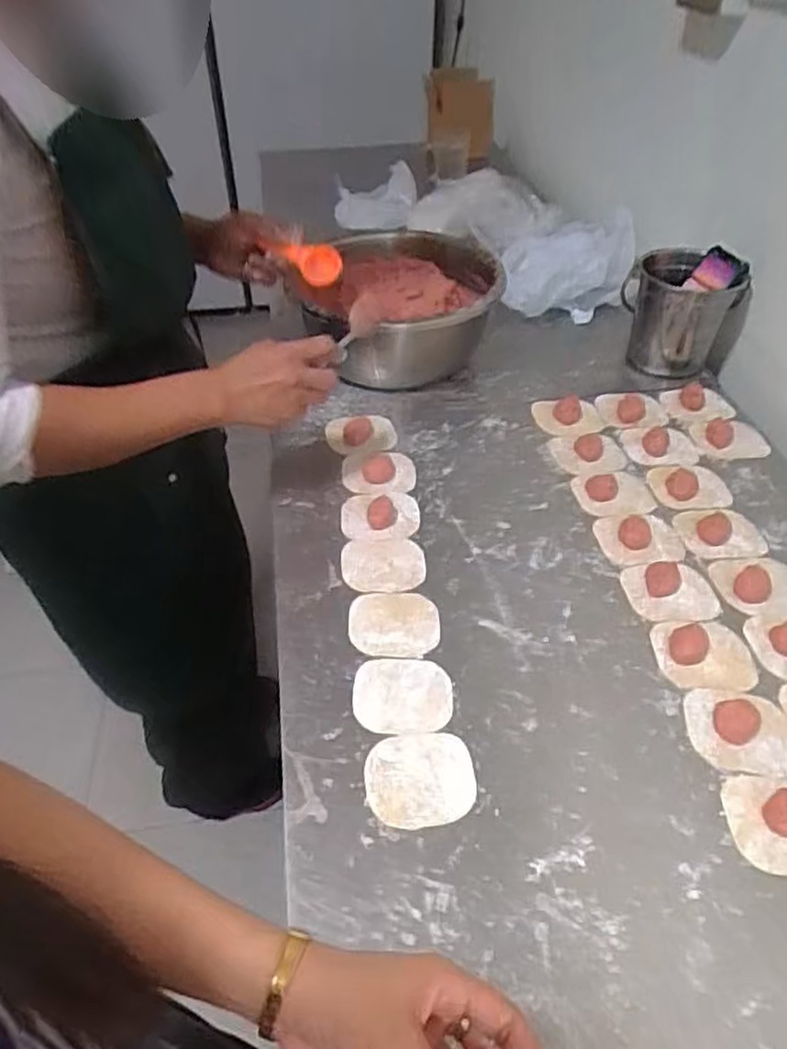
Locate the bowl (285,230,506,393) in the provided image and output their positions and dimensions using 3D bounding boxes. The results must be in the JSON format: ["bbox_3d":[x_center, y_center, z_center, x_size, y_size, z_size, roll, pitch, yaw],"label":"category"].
[{"bbox_3d":[0.021,-0.291,0.969,0.250,0.148,0.265,-1,44,1],"label":"bowl"}]

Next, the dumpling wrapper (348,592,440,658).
[{"bbox_3d":[0.001,0.093,0.655,0.083,0.004,0.075,1,43,2],"label":"dumpling wrapper"}]

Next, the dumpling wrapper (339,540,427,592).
[{"bbox_3d":[-0.010,0.041,0.709,0.084,0.004,0.070,-1,46,-4],"label":"dumpling wrapper"}]

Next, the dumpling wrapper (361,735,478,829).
[{"bbox_3d":[0.021,0.197,0.540,0.083,0.004,0.073,-2,44,-1],"label":"dumpling wrapper"}]

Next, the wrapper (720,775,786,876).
[{"bbox_3d":[0.290,0.216,0.507,0.084,0.020,0.071,5,45,6],"label":"wrapper"}]

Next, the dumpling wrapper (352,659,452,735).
[{"bbox_3d":[0.007,0.147,0.598,0.083,0.004,0.071,1,44,3],"label":"dumpling wrapper"}]

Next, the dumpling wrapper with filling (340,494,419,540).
[{"bbox_3d":[-0.015,-0.014,0.776,0.085,0.014,0.075,-4,44,-3],"label":"dumpling wrapper with filling"}]

